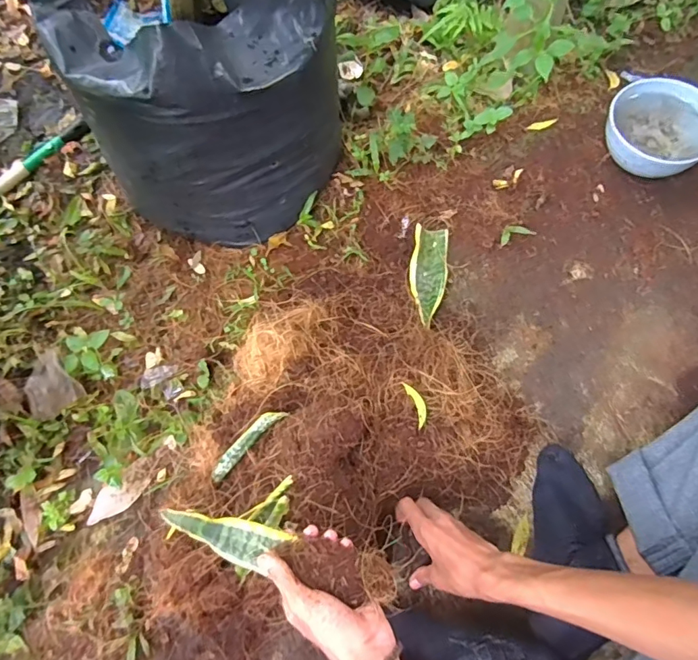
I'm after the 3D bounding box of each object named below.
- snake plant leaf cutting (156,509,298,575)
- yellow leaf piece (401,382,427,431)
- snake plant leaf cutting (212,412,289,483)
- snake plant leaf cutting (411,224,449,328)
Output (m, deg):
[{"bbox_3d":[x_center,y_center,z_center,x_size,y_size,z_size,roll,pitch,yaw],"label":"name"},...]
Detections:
[{"bbox_3d":[-0.115,0.193,0.449,0.122,0.013,0.037,12,71,9],"label":"snake plant leaf cutting"},{"bbox_3d":[0.076,0.082,0.531,0.017,0.004,0.054,-20,88,30],"label":"yellow leaf piece"},{"bbox_3d":[-0.111,0.123,0.530,0.114,0.009,0.019,-46,74,14],"label":"snake plant leaf cutting"},{"bbox_3d":[0.110,-0.074,0.667,0.049,0.022,0.146,7,71,4],"label":"snake plant leaf cutting"}]

